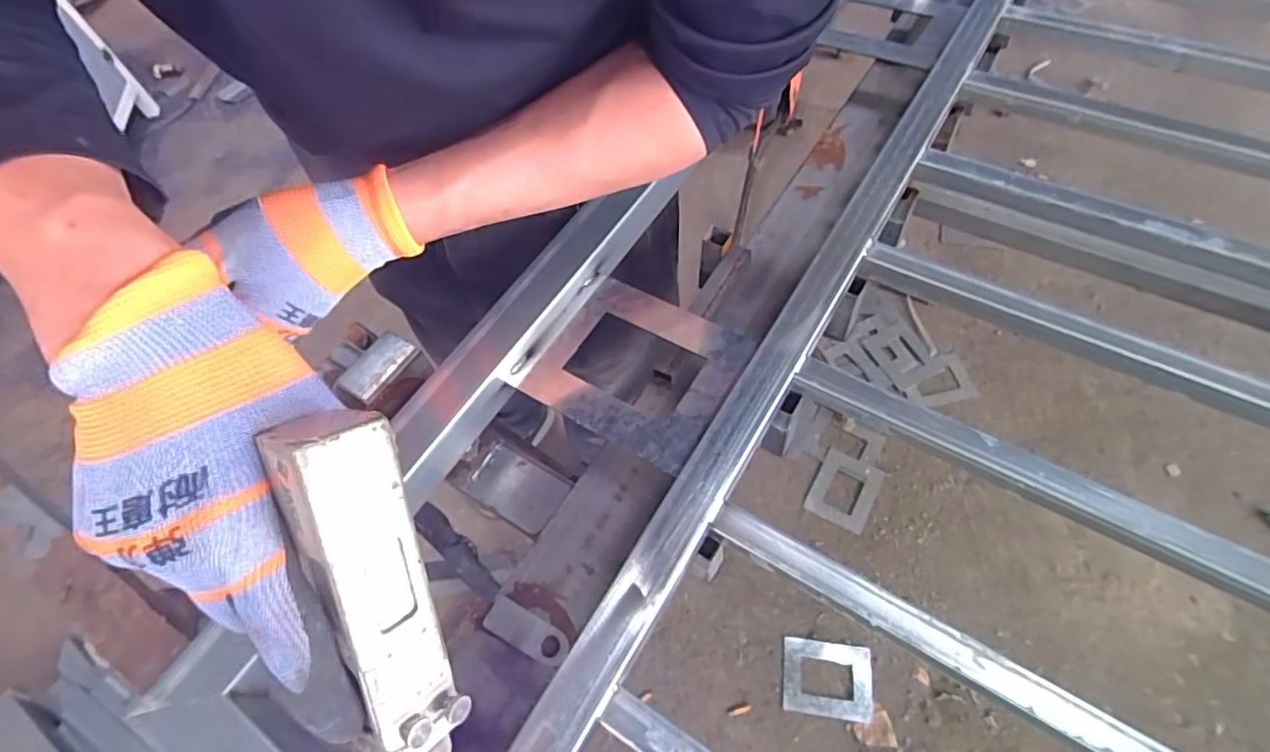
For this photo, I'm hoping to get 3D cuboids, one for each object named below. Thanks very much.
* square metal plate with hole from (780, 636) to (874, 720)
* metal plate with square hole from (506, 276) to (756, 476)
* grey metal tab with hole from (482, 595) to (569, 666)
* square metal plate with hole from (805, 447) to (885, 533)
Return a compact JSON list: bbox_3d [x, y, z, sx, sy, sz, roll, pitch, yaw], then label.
[{"bbox_3d":[0.342,0.540,1.055,0.151,0.013,0.118,3,67,13],"label":"square metal plate with hole"},{"bbox_3d":[-0.001,-0.008,0.436,0.141,0.010,0.118,25,66,20],"label":"metal plate with square hole"},{"bbox_3d":[-0.072,0.169,0.390,0.061,0.008,0.023,23,64,18],"label":"grey metal tab with hole"},{"bbox_3d":[0.436,0.236,1.230,0.119,0.014,0.146,25,71,17],"label":"square metal plate with hole"}]

